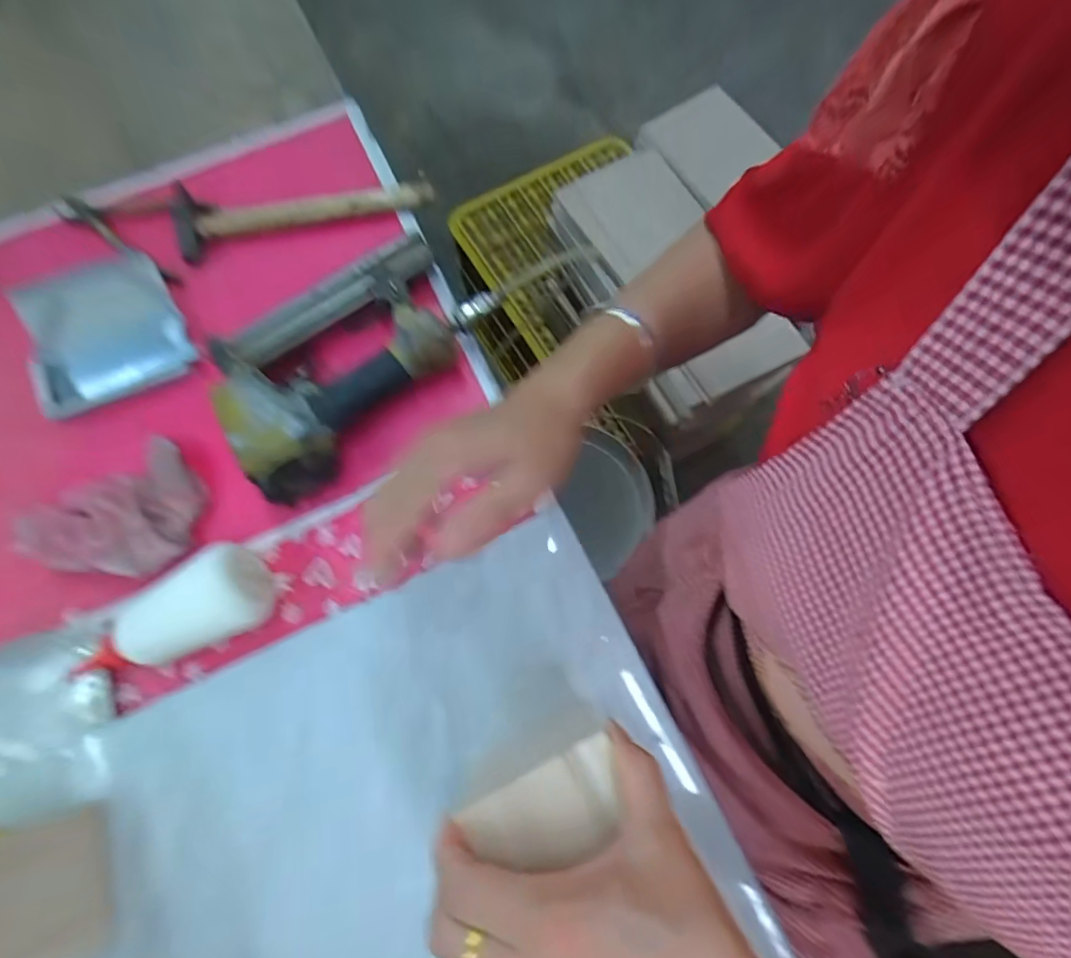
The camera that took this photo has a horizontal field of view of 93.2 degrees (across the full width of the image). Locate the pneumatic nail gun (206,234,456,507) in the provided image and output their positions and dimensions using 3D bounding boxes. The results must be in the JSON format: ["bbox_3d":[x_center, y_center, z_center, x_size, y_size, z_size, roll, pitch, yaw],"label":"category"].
[{"bbox_3d":[-0.160,-0.102,0.432,0.211,0.057,0.166,-31,77,-9],"label":"pneumatic nail gun"}]

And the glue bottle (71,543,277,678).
[{"bbox_3d":[-0.280,0.107,0.386,0.162,0.062,0.062,-25,74,7],"label":"glue bottle"}]

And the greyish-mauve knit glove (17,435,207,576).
[{"bbox_3d":[-0.344,0.038,0.404,0.146,0.036,0.100,-35,78,-10],"label":"greyish-mauve knit glove"}]

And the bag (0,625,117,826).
[{"bbox_3d":[-0.398,0.188,0.377,0.160,0.021,0.126,-14,75,-5],"label":"bag"}]

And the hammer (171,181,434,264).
[{"bbox_3d":[-0.228,-0.274,0.502,0.246,0.030,0.072,-12,75,-4],"label":"hammer"}]

